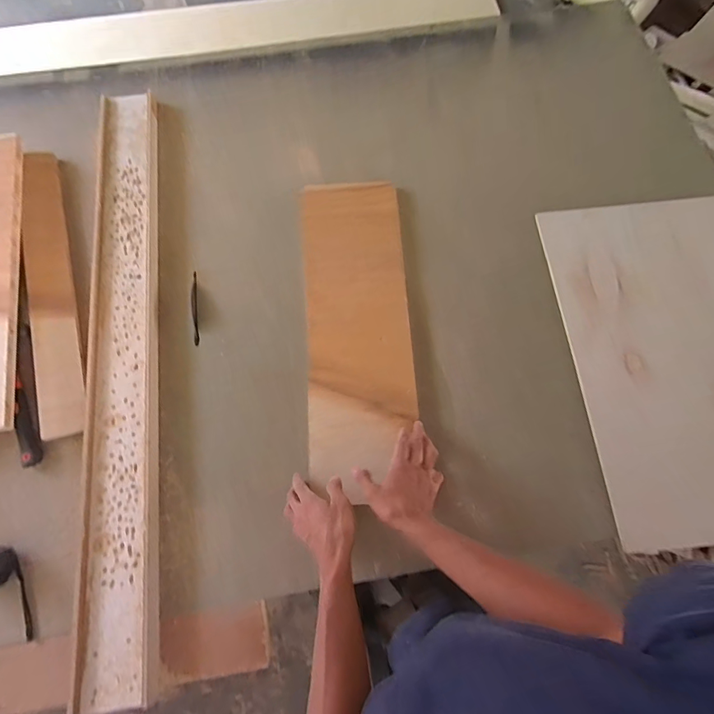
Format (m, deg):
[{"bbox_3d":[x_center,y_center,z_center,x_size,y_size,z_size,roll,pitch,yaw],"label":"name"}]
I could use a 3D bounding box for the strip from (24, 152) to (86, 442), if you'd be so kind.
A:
[{"bbox_3d":[-0.596,-0.154,0.737,0.073,0.016,0.621,-18,75,-5],"label":"strip"}]

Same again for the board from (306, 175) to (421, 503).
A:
[{"bbox_3d":[0.004,-0.072,0.708,0.197,0.028,0.581,-1,74,0],"label":"board"}]

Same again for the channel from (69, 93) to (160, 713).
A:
[{"bbox_3d":[-0.436,-0.039,0.705,0.119,0.029,1.130,-8,74,-3],"label":"channel"}]

